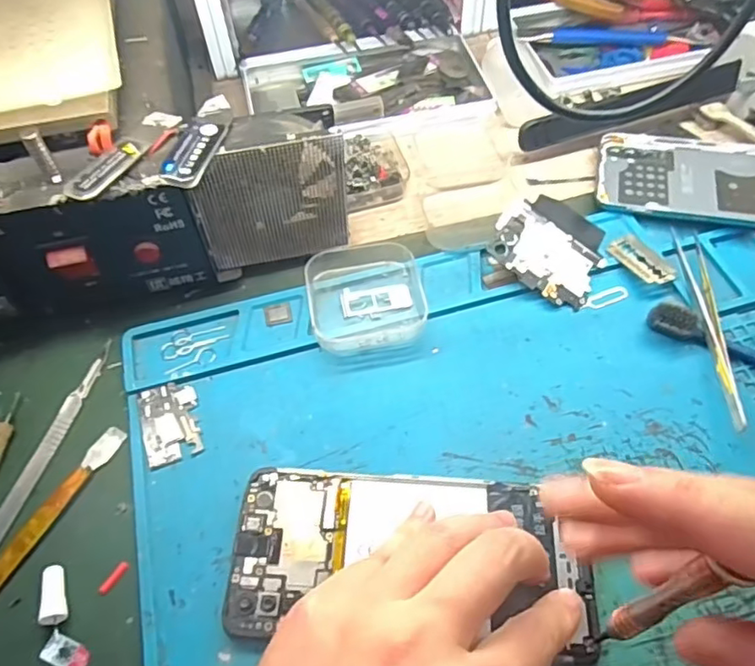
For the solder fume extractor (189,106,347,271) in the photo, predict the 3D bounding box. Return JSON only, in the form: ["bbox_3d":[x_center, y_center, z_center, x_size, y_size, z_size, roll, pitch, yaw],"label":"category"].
[{"bbox_3d":[-0.058,-0.078,0.323,0.080,0.082,0.031,-13,60,-6],"label":"solder fume extractor"}]

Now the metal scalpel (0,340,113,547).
[{"bbox_3d":[-0.167,0.060,0.292,0.010,0.006,0.127,11,60,8],"label":"metal scalpel"}]

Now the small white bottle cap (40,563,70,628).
[{"bbox_3d":[-0.141,0.114,0.253,0.009,0.009,0.025,-22,61,-11],"label":"small white bottle cap"}]

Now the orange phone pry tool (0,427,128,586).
[{"bbox_3d":[-0.161,0.094,0.269,0.012,0.005,0.120,24,63,15],"label":"orange phone pry tool"}]

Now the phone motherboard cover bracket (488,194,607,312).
[{"bbox_3d":[0.101,-0.052,0.343,0.062,0.008,0.064,30,68,-1],"label":"phone motherboard cover bracket"}]

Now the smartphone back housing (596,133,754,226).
[{"bbox_3d":[0.224,-0.098,0.370,0.157,0.011,0.077,12,60,9],"label":"smartphone back housing"}]

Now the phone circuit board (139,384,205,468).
[{"bbox_3d":[-0.105,0.045,0.297,0.027,0.004,0.043,-17,60,-8],"label":"phone circuit board"}]

